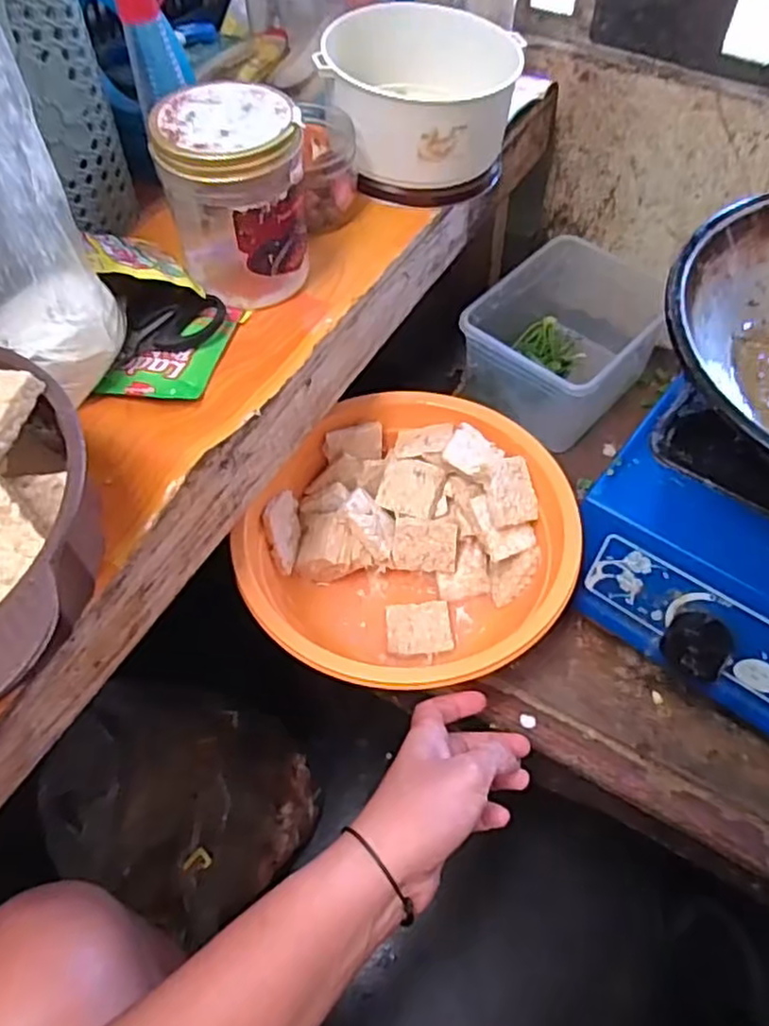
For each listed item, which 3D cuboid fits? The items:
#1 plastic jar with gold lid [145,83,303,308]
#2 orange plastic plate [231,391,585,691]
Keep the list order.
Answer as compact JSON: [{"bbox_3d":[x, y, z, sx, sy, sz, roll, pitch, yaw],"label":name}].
[{"bbox_3d":[-0.094,-0.200,0.443,0.085,0.117,0.075,-13,56,-7],"label":"plastic jar with gold lid"},{"bbox_3d":[0.026,0.019,0.575,0.249,0.104,0.227,-1,56,1],"label":"orange plastic plate"}]

